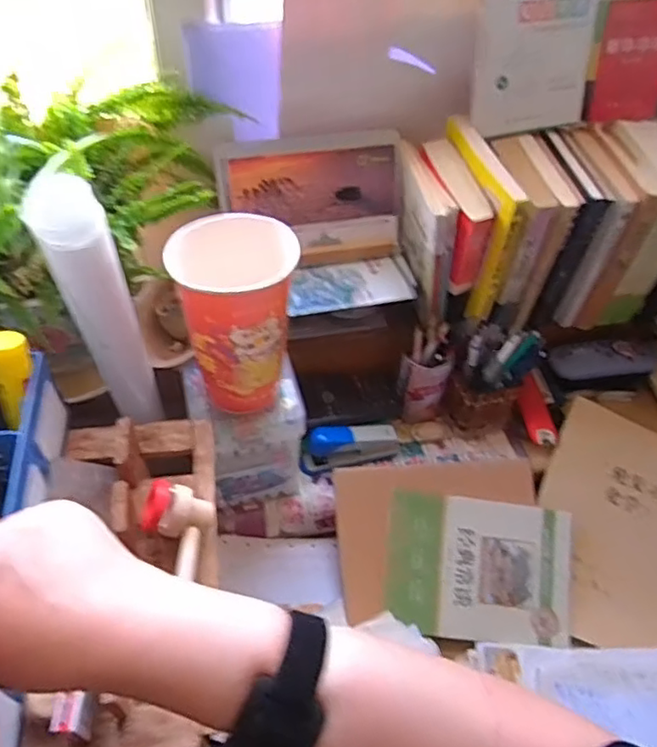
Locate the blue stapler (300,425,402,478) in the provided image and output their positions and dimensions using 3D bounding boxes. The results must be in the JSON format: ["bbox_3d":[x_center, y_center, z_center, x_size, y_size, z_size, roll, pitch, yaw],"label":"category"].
[{"bbox_3d":[0.027,0.088,0.797,0.128,0.054,0.052,-14,54,-16],"label":"blue stapler"}]

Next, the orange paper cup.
[{"bbox_3d":[-0.086,-0.049,0.606,0.107,0.183,0.092,-14,54,-15],"label":"orange paper cup"}]

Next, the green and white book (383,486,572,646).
[{"bbox_3d":[0.185,0.235,0.754,0.231,0.020,0.157,10,74,-8],"label":"green and white book"}]

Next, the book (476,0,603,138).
[{"bbox_3d":[0.235,-0.377,0.696,0.152,0.200,0.013,-12,33,-14],"label":"book"}]

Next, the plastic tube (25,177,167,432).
[{"bbox_3d":[-0.206,-0.039,0.584,0.058,0.309,0.042,-12,54,-14],"label":"plastic tube"}]

